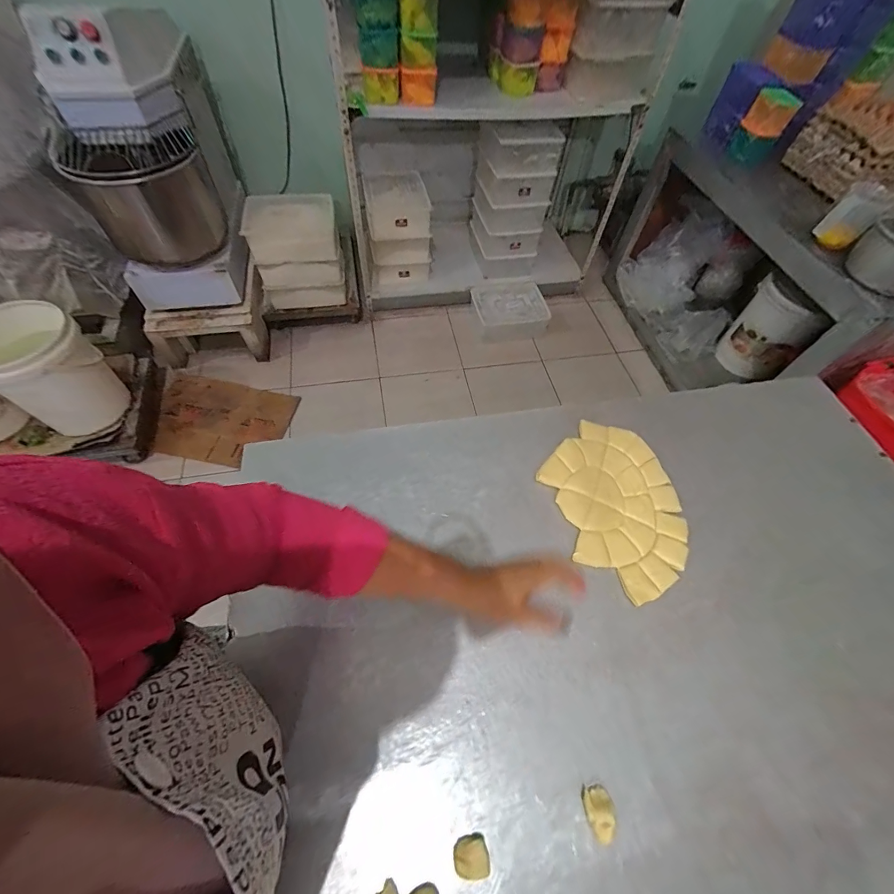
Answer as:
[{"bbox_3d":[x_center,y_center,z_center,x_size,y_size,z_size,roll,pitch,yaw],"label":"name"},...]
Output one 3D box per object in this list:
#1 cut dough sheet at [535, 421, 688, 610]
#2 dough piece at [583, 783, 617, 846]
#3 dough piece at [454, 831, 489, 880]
[{"bbox_3d":[0.260,0.084,0.596,0.190,0.008,0.262,-13,62,-11],"label":"cut dough sheet"},{"bbox_3d":[0.159,0.378,0.406,0.031,0.022,0.039,-11,62,-10],"label":"dough piece"},{"bbox_3d":[0.024,0.400,0.384,0.033,0.020,0.027,-7,61,-8],"label":"dough piece"}]

